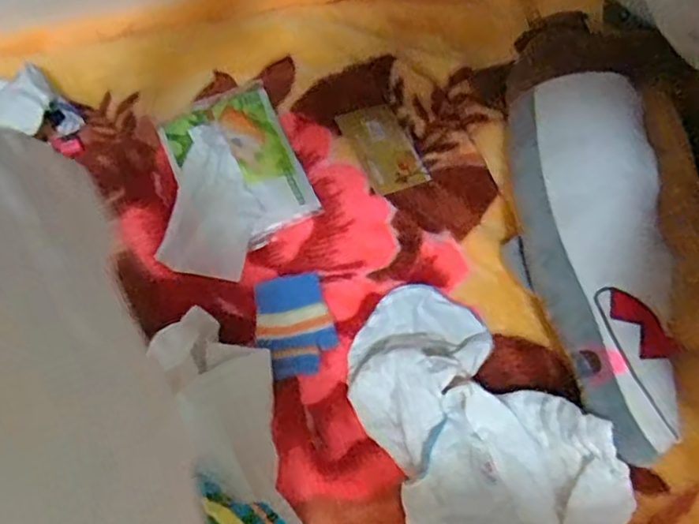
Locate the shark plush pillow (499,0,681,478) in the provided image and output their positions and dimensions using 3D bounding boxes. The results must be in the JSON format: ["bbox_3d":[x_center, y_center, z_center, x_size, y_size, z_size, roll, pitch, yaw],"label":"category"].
[{"bbox_3d":[0.178,-0.010,0.490,0.095,0.091,0.310,1,69,3],"label":"shark plush pillow"}]

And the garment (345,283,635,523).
[{"bbox_3d":[0.094,0.122,0.456,0.149,0.047,0.243,-22,70,-6],"label":"garment"}]

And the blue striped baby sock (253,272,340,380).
[{"bbox_3d":[-0.044,0.048,0.502,0.058,0.008,0.080,-19,70,-5],"label":"blue striped baby sock"}]

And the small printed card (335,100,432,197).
[{"bbox_3d":[0.030,-0.103,0.557,0.054,0.006,0.087,-24,71,-7],"label":"small printed card"}]

